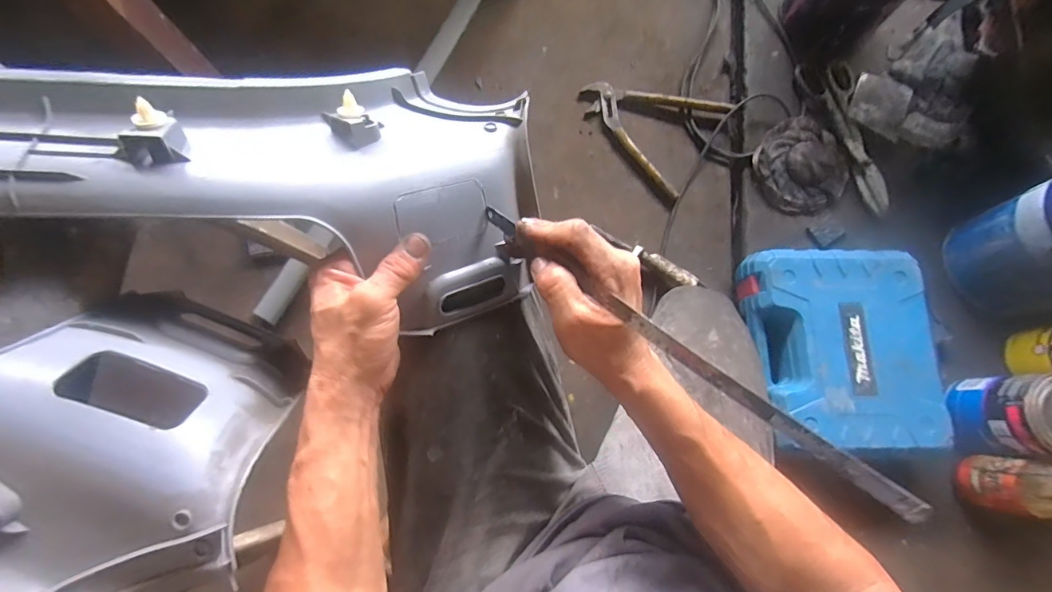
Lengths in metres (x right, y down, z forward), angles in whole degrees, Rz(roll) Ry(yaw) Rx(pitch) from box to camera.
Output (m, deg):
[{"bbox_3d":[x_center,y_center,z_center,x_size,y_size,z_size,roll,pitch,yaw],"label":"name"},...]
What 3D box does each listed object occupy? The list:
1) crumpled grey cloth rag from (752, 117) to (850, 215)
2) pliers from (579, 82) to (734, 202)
[{"bbox_3d":[0.446,-0.210,0.751,0.147,0.034,0.149,-24,78,-6],"label":"crumpled grey cloth rag"},{"bbox_3d":[0.189,-0.284,0.766,0.224,0.026,0.180,29,78,6],"label":"pliers"}]

